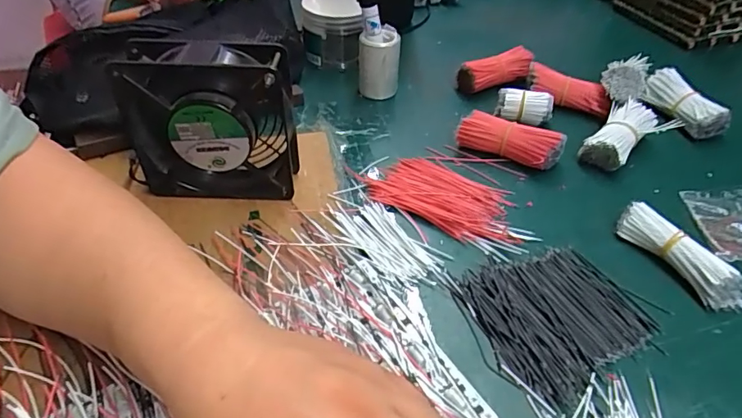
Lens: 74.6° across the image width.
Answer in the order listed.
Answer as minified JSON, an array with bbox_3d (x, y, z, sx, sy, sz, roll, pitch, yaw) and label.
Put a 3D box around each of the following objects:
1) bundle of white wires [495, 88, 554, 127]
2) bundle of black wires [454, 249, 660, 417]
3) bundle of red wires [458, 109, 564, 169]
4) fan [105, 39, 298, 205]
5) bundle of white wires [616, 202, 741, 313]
[{"bbox_3d":[0.156,-0.104,0.495,0.055,0.026,0.023,16,45,15],"label":"bundle of white wires"},{"bbox_3d":[0.123,0.068,0.332,0.112,0.006,0.103,-25,49,-25],"label":"bundle of black wires"},{"bbox_3d":[0.130,-0.063,0.457,0.093,0.034,0.029,22,47,21],"label":"bundle of red wires"},{"bbox_3d":[-0.126,-0.065,0.387,0.124,0.122,0.046,2,43,1],"label":"fan"},{"bbox_3d":[0.229,0.034,0.361,0.025,0.027,0.096,-23,48,-23],"label":"bundle of white wires"}]

